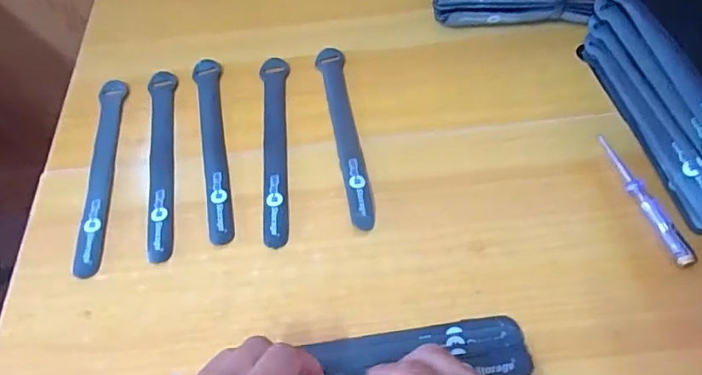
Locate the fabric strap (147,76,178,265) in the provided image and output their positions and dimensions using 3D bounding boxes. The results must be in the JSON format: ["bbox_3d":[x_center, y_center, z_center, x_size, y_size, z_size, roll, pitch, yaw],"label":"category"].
[{"bbox_3d":[-0.162,-0.027,0.440,0.023,0.006,0.198,-11,58,-4],"label":"fabric strap"}]

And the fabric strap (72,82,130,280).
[{"bbox_3d":[-0.212,-0.015,0.436,0.023,0.009,0.196,-7,58,-1],"label":"fabric strap"}]

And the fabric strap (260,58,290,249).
[{"bbox_3d":[-0.065,-0.040,0.444,0.024,0.004,0.199,-7,58,-1],"label":"fabric strap"}]

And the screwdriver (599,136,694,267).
[{"bbox_3d":[0.223,0.006,0.390,0.011,0.014,0.120,-12,58,-4],"label":"screwdriver"}]

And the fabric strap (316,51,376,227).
[{"bbox_3d":[-0.006,-0.051,0.445,0.024,0.007,0.196,-9,58,-2],"label":"fabric strap"}]

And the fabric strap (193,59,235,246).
[{"bbox_3d":[-0.119,-0.040,0.447,0.024,0.004,0.199,-13,58,-5],"label":"fabric strap"}]

